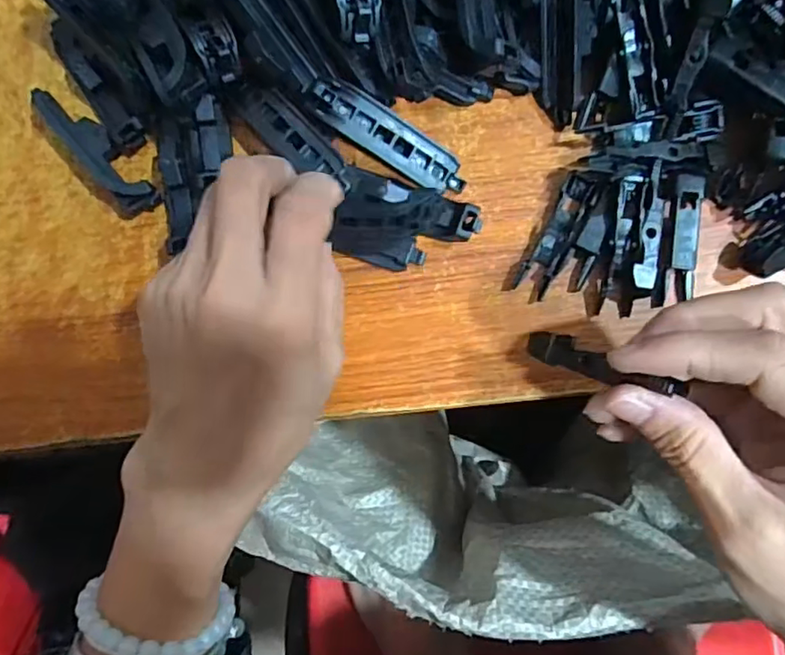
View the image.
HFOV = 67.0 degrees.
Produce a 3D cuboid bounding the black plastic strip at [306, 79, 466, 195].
[{"bbox_3d":[-0.001,-0.078,0.248,0.071,0.004,0.019,31,90,-13],"label":"black plastic strip"}]

